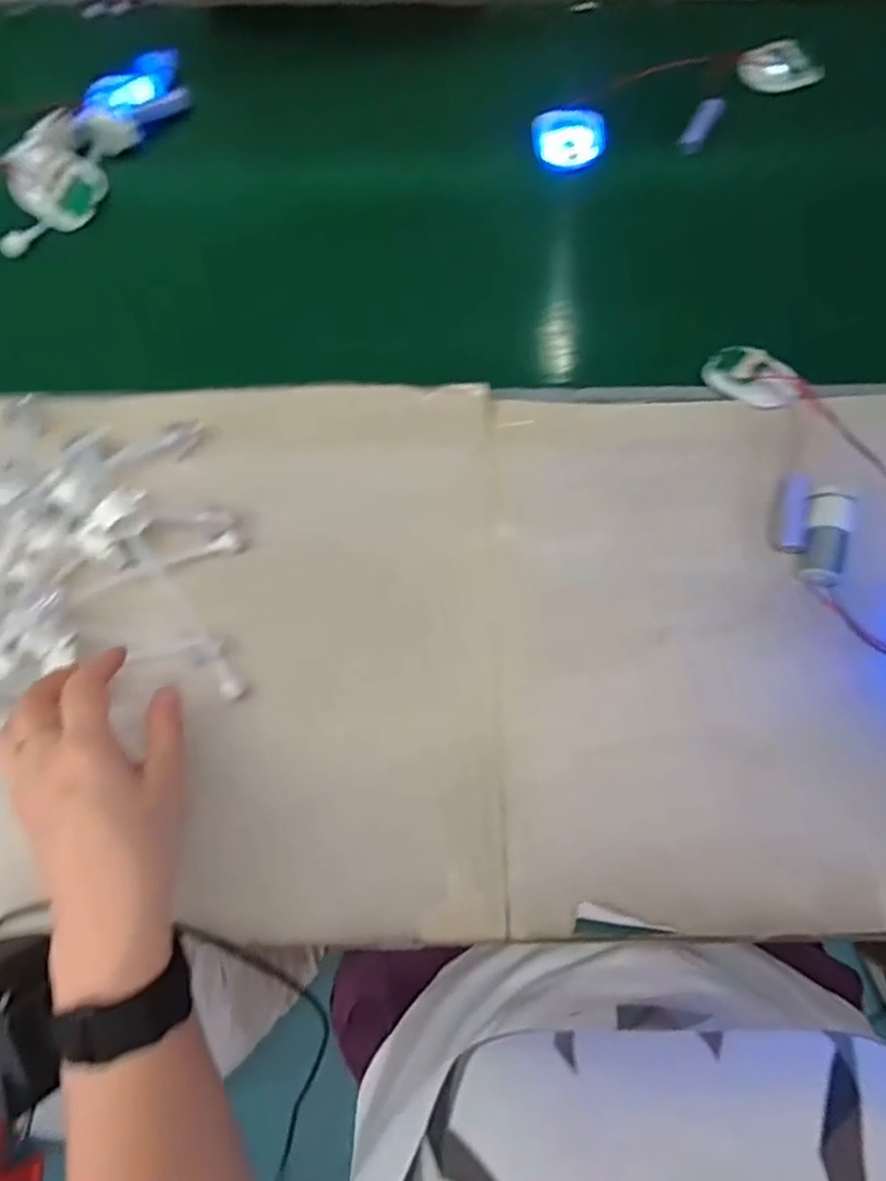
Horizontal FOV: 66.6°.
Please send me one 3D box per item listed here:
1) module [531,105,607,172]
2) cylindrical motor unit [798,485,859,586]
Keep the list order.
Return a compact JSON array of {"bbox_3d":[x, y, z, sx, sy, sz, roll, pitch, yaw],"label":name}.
[{"bbox_3d":[0.103,-0.365,0.545,0.059,0.014,0.048,-12,73,-4],"label":"module"},{"bbox_3d":[0.241,-0.035,0.422,0.025,0.019,0.064,15,73,4],"label":"cylindrical motor unit"}]

